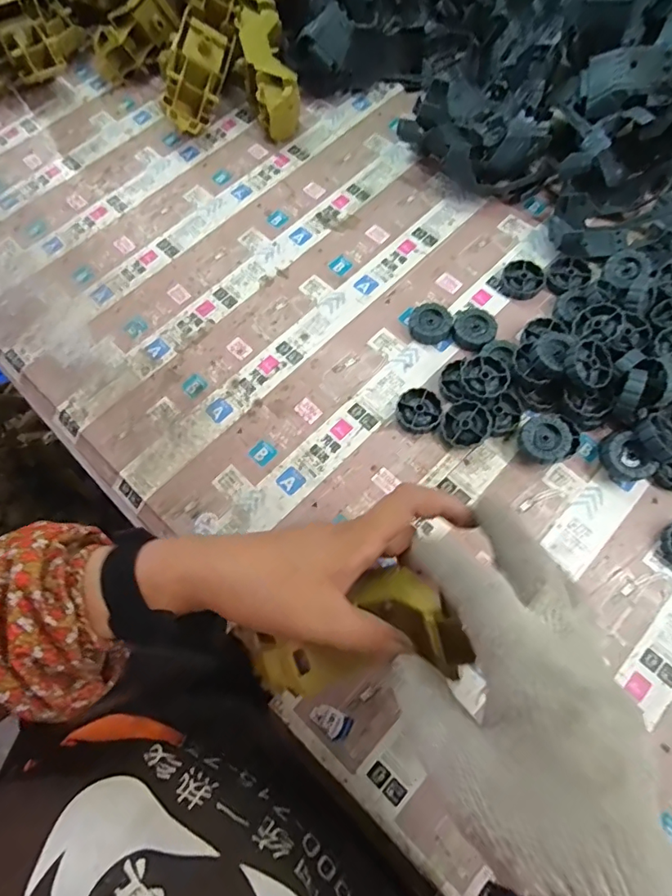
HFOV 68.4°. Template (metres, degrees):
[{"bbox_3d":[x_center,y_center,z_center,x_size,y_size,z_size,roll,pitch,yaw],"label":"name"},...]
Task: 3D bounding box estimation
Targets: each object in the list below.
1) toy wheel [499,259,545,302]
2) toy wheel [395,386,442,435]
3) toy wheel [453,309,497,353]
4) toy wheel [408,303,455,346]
[{"bbox_3d":[0.175,-0.158,0.465,0.038,0.011,0.038,-1,68,2],"label":"toy wheel"},{"bbox_3d":[0.071,-0.031,0.424,0.037,0.012,0.037,-1,68,2],"label":"toy wheel"},{"bbox_3d":[0.126,-0.106,0.447,0.035,0.015,0.035,-1,68,2],"label":"toy wheel"},{"bbox_3d":[0.087,-0.114,0.454,0.037,0.015,0.036,-1,68,2],"label":"toy wheel"}]

